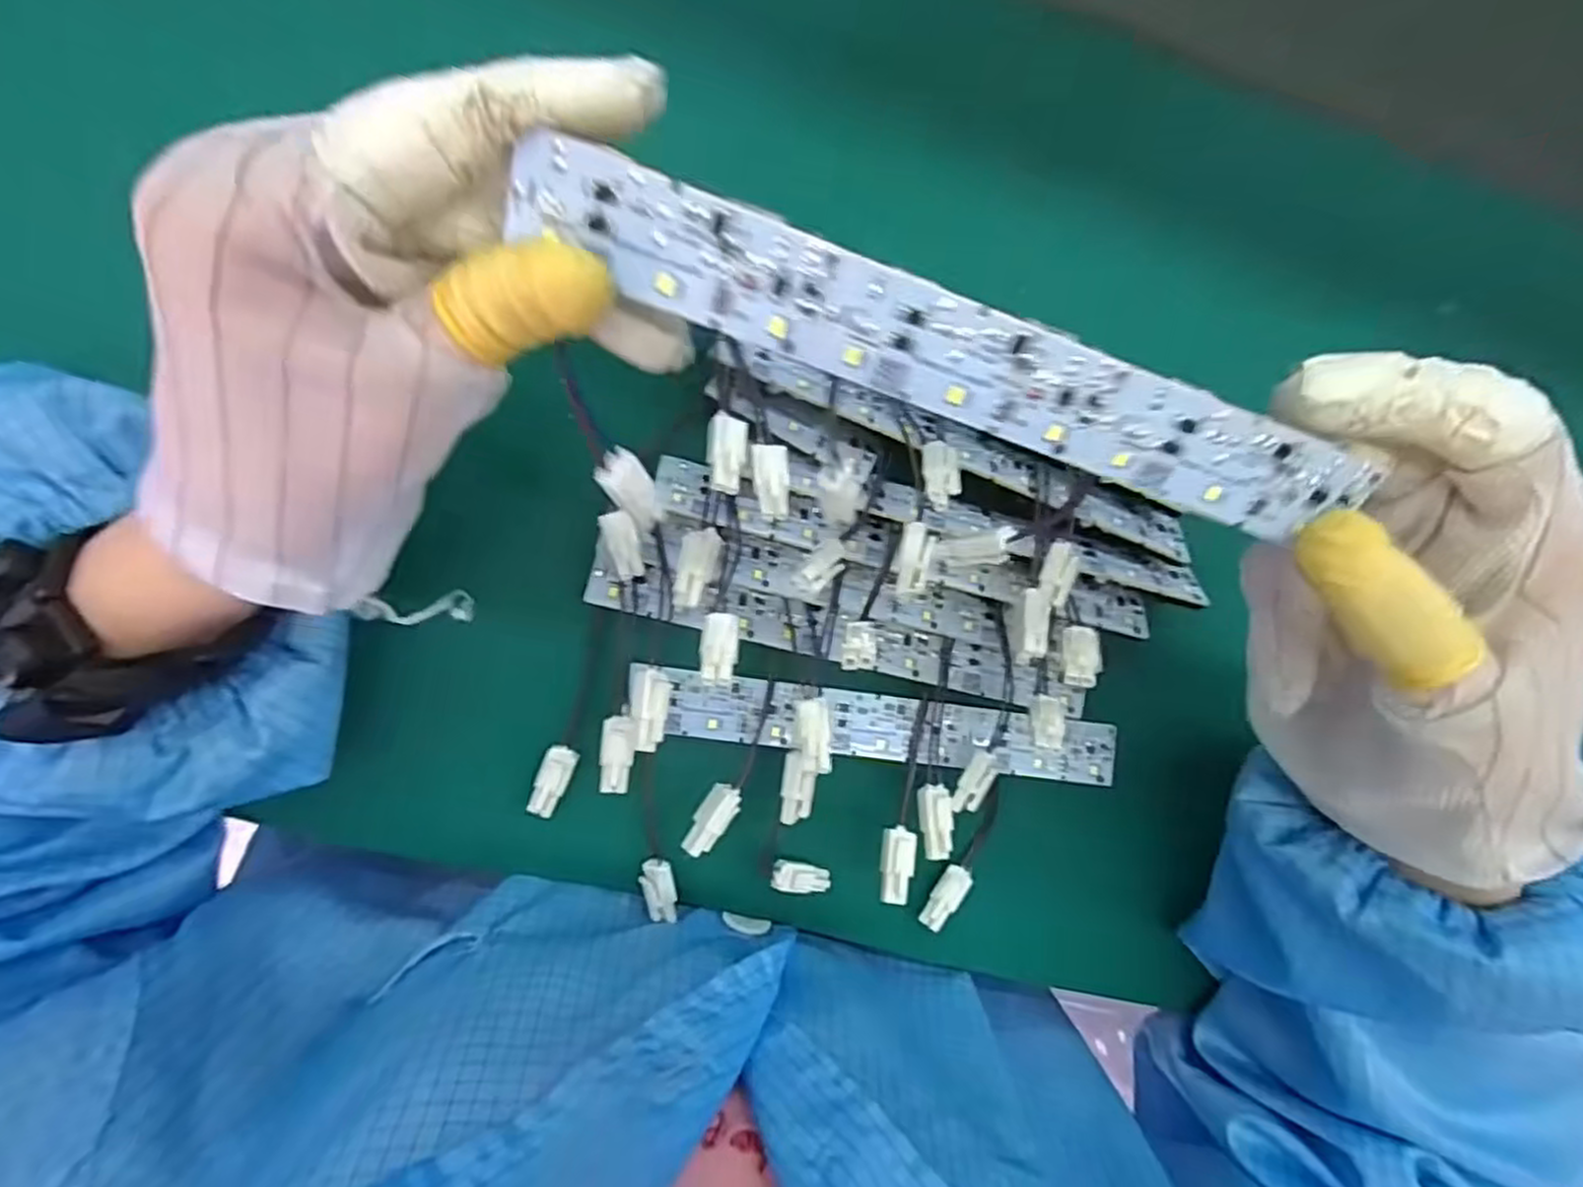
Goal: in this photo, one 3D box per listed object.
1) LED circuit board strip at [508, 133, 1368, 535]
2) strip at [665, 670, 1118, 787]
[{"bbox_3d":[0.035,-0.048,0.160,0.181,0.004,0.023,18,127,-9],"label":"LED circuit board strip"},{"bbox_3d":[0.042,0.053,0.296,0.175,0.007,0.023,8,95,-9],"label":"strip"}]

